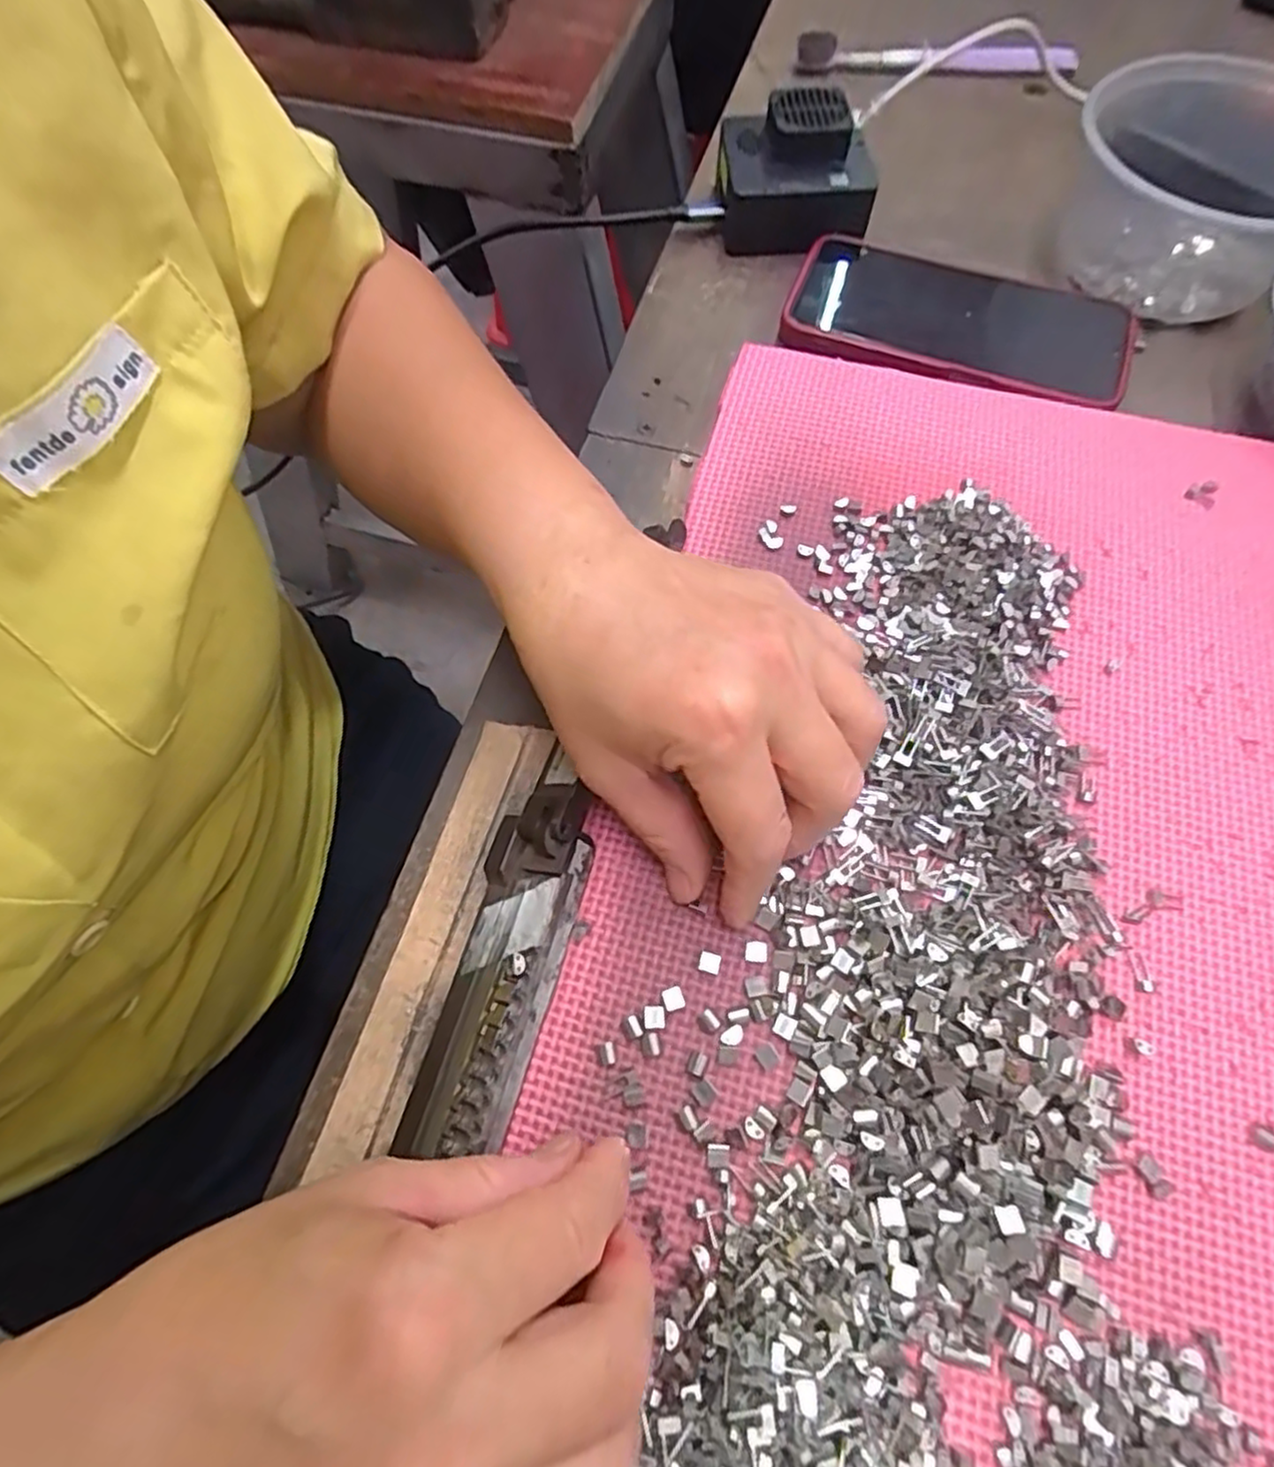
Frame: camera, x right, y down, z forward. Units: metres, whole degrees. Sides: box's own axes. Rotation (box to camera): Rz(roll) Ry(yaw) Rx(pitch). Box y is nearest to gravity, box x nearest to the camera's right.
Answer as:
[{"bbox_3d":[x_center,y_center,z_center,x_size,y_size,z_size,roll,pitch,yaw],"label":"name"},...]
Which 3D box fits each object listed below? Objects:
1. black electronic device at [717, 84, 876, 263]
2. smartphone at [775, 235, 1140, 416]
[{"bbox_3d":[0.087,-0.307,0.386,0.078,0.048,0.071,-1,66,0],"label":"black electronic device"},{"bbox_3d":[0.163,-0.211,0.360,0.168,0.015,0.089,15,67,7],"label":"smartphone"}]

